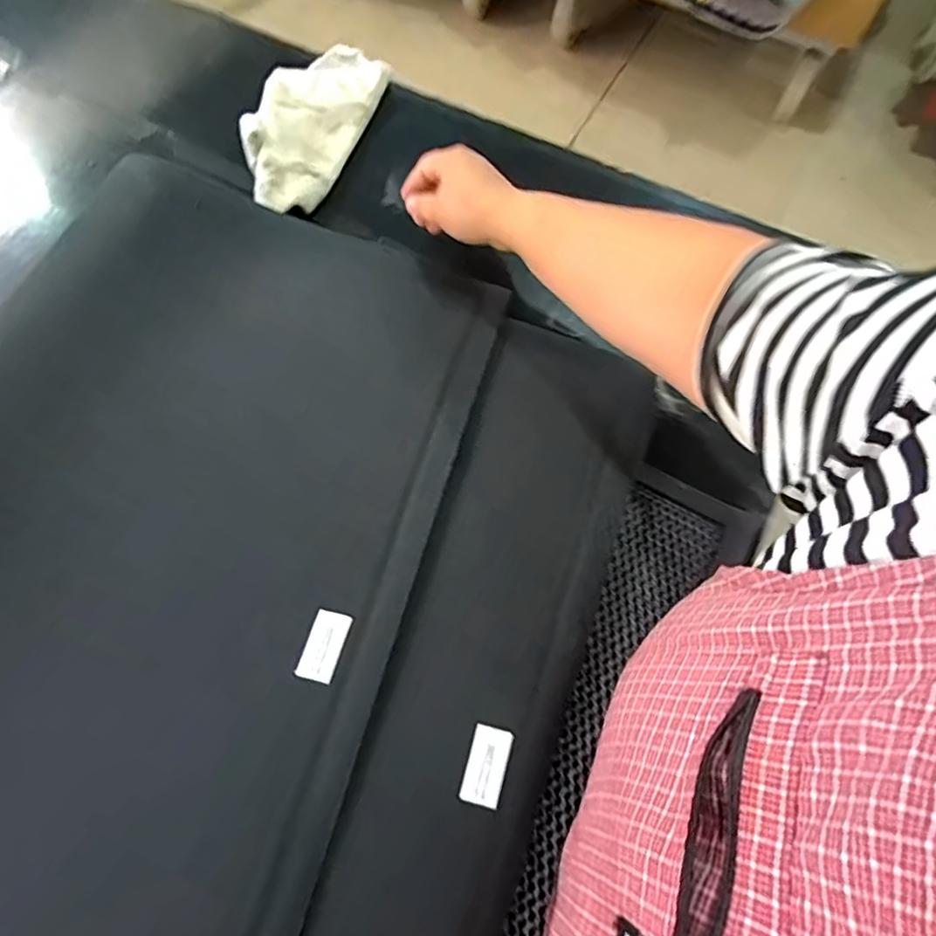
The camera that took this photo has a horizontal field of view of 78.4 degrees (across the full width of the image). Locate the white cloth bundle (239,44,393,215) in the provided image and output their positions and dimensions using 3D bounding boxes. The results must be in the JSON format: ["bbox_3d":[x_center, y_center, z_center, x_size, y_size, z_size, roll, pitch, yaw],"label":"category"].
[{"bbox_3d":[-0.191,-0.408,0.675,0.134,0.017,0.264,15,70,6],"label":"white cloth bundle"}]

